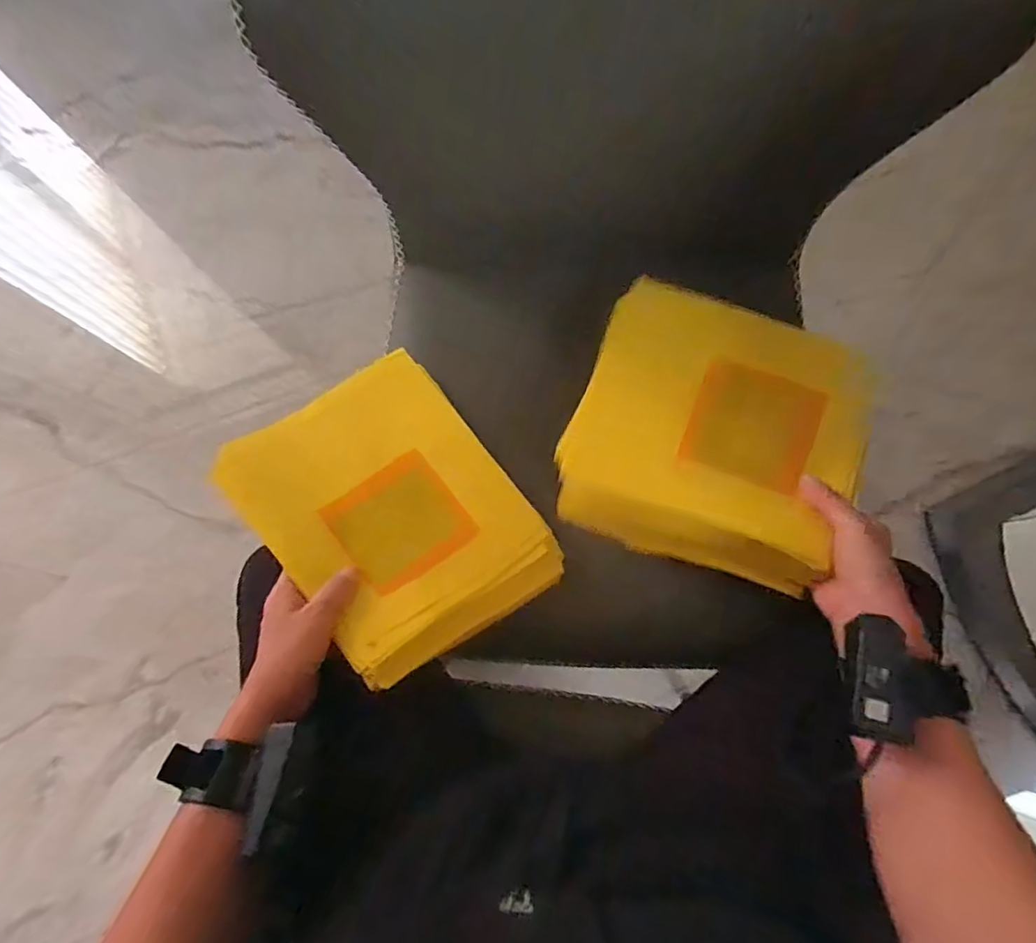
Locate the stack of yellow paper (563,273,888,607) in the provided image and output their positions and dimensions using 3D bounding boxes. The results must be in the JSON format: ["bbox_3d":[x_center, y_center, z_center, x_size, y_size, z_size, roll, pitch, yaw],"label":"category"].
[{"bbox_3d":[0.166,-0.032,0.484,0.233,0.028,0.230,23,95,18],"label":"stack of yellow paper"}]

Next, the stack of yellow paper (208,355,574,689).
[{"bbox_3d":[-0.101,0.035,0.467,0.196,0.032,0.247,-37,83,-24],"label":"stack of yellow paper"}]

